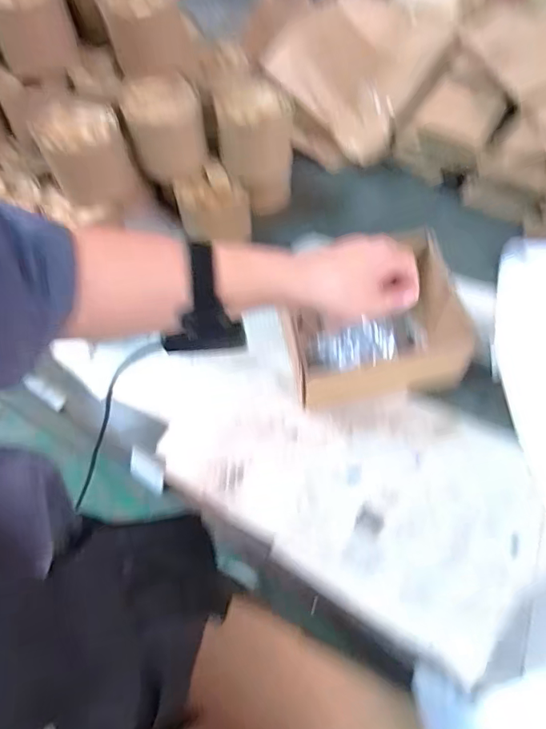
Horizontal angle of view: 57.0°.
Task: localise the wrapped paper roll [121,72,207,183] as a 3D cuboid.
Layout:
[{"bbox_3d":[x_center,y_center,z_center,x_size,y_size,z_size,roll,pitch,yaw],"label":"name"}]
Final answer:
[{"bbox_3d":[-0.131,-0.290,0.615,0.087,0.079,0.089,0,63,1],"label":"wrapped paper roll"}]

